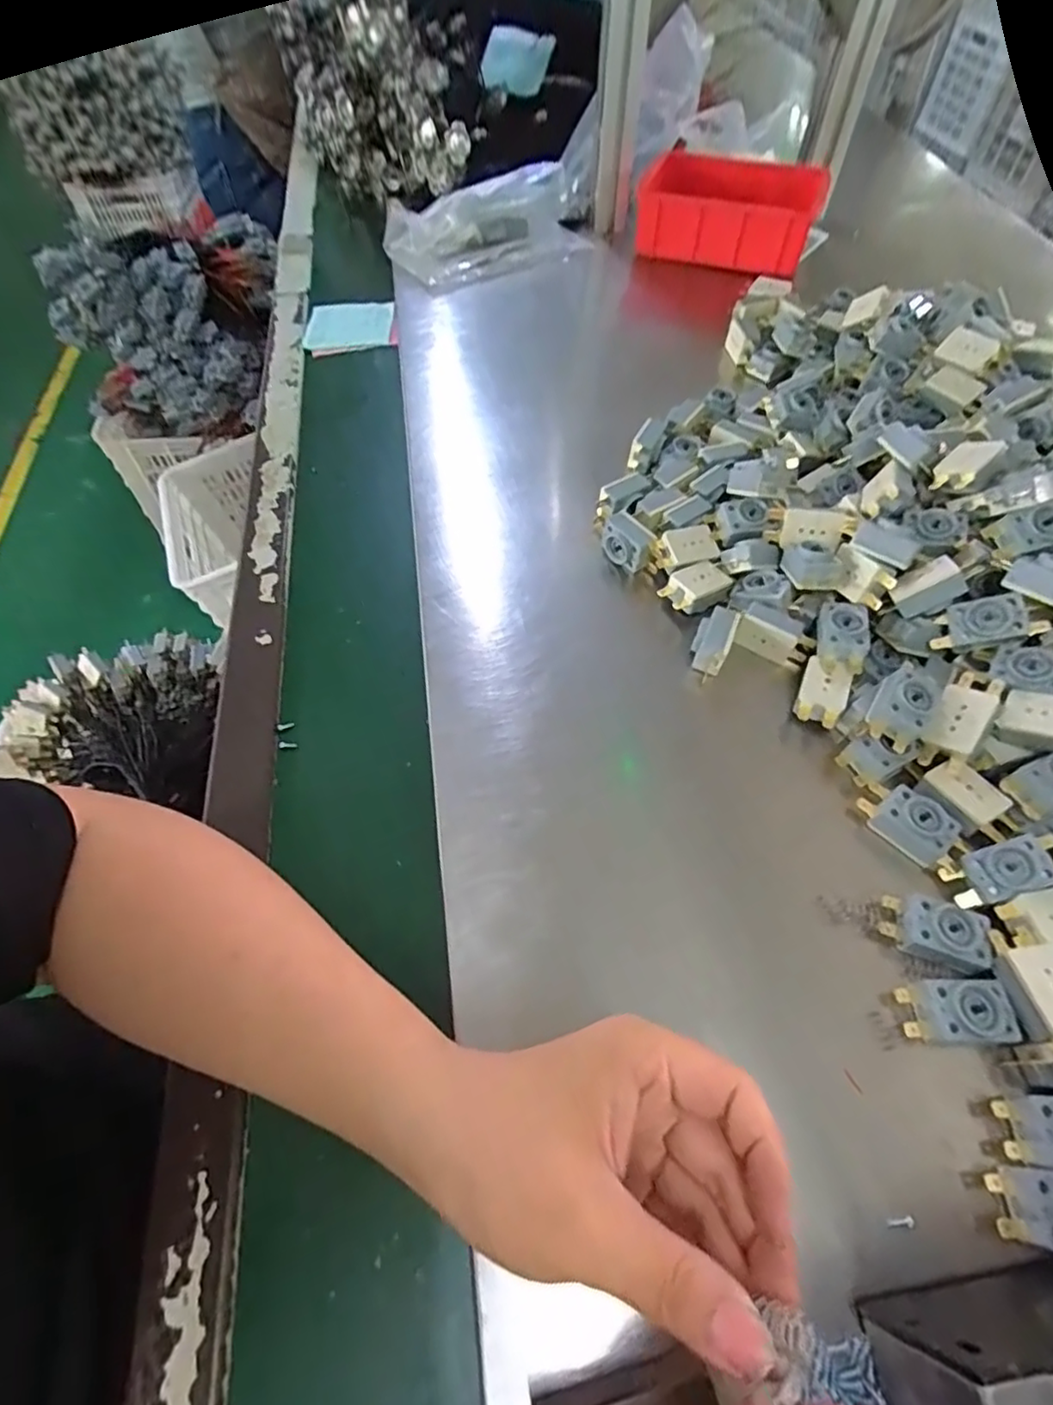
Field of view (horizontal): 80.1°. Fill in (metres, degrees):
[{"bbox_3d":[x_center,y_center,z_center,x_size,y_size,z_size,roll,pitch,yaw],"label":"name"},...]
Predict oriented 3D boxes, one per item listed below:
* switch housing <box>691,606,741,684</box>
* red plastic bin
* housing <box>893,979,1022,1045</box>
[{"bbox_3d":[0.121,-0.038,0.409,0.023,0.030,0.041,21,60,13],"label":"switch housing"},{"bbox_3d":[0.224,-0.553,0.706,0.202,0.076,0.102,14,59,11],"label":"red plastic bin"},{"bbox_3d":[0.204,0.148,0.299,0.047,0.022,0.026,-1,57,0],"label":"housing"}]

